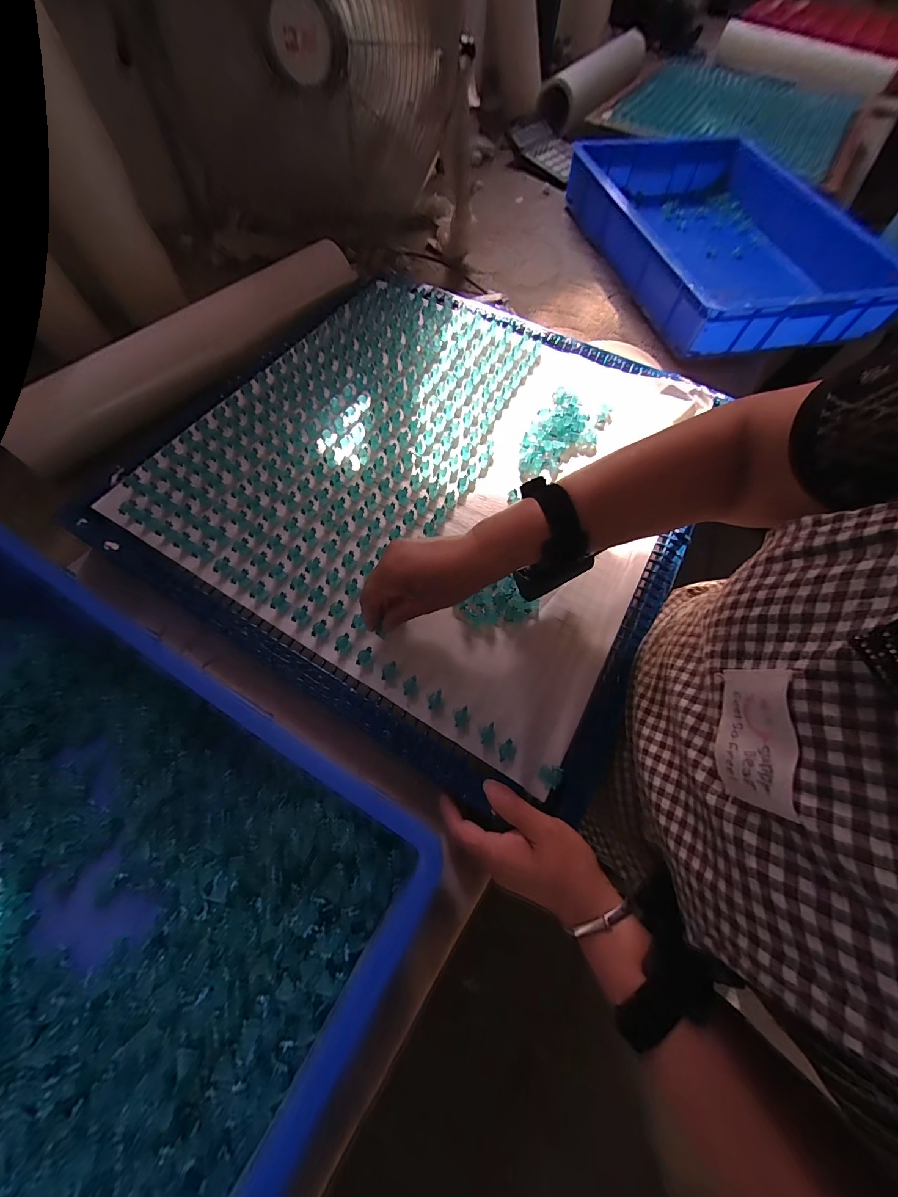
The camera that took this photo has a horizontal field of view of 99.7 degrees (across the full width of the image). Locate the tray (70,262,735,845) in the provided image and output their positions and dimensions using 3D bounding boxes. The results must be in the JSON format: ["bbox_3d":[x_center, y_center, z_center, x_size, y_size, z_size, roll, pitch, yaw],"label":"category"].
[{"bbox_3d":[-0.010,-0.163,0.463,0.587,0.039,0.591,29,68,12],"label":"tray"}]

